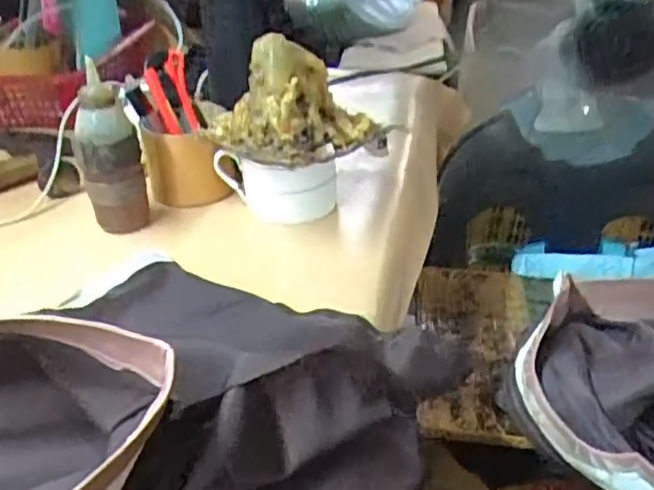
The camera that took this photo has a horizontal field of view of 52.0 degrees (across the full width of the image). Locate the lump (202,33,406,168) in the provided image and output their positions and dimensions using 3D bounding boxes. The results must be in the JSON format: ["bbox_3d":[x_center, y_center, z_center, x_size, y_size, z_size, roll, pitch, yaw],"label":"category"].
[{"bbox_3d":[-0.027,-0.128,0.560,0.107,0.082,0.125,27,43,35],"label":"lump"}]

